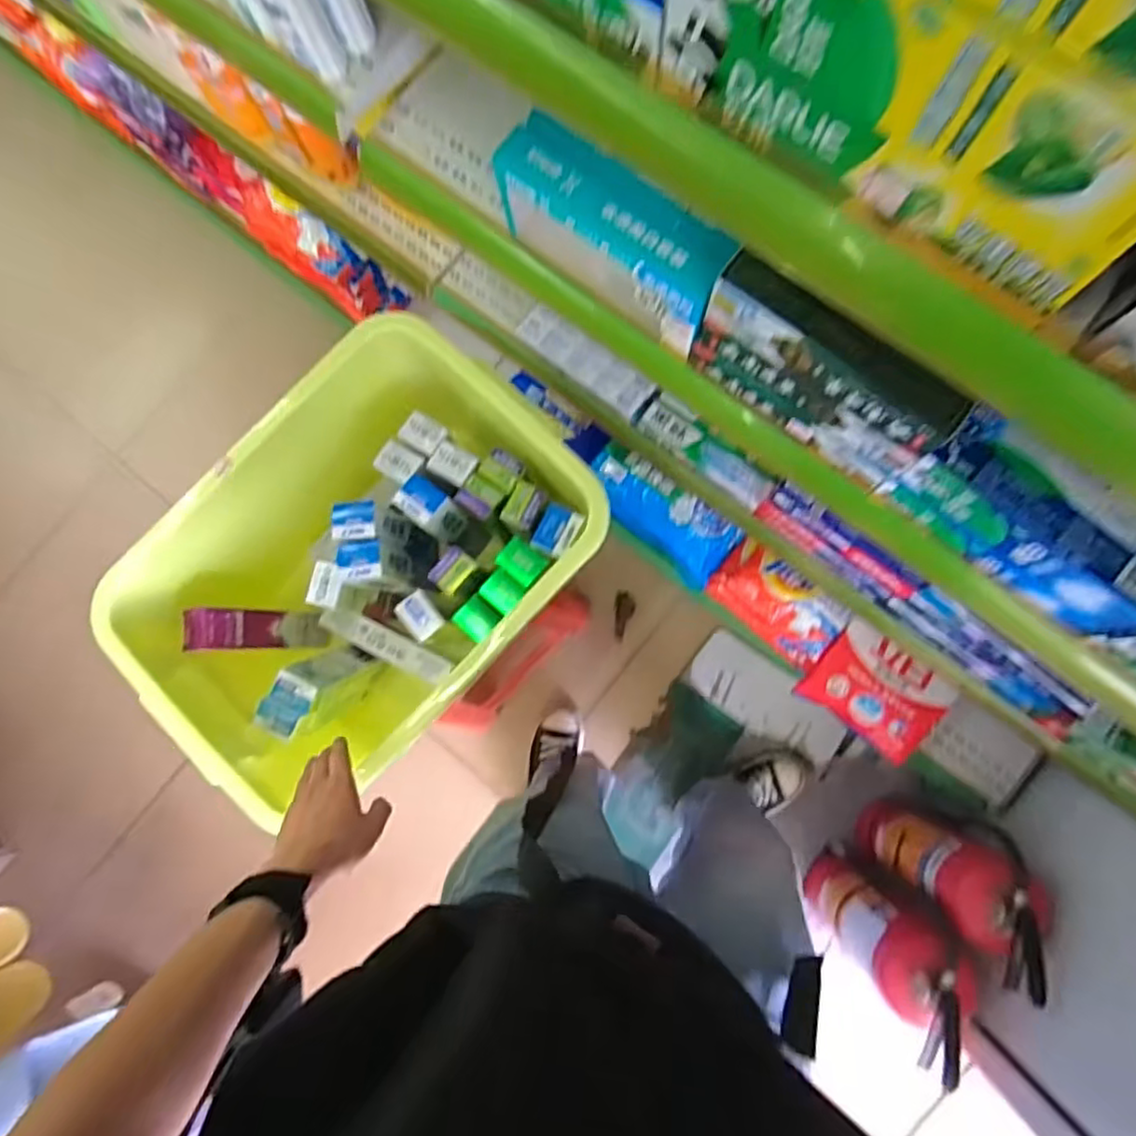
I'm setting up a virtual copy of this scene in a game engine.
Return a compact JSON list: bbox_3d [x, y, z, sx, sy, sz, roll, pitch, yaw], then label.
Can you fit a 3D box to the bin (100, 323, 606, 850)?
[{"bbox_3d":[-0.231,0.011,0.835,0.367,0.271,0.518,43,88,9],"label":"bin"}]

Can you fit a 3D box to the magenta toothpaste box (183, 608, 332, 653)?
[{"bbox_3d":[-0.396,0.080,0.874,0.031,0.191,0.049,-8,80,30],"label":"magenta toothpaste box"}]

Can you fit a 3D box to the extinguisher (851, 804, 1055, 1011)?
[{"bbox_3d":[0.610,0.477,1.078,0.141,0.465,0.164,29,86,8],"label":"extinguisher"}]

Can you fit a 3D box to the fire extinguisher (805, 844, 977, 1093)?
[{"bbox_3d":[0.495,0.573,1.045,0.132,0.451,0.127,-41,81,-1],"label":"fire extinguisher"}]

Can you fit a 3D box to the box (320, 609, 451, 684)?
[{"bbox_3d":[-0.251,0.102,0.922,0.190,0.029,0.040,25,85,8],"label":"box"}]

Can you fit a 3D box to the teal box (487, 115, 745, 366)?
[{"bbox_3d":[0.038,-0.287,0.585,0.215,0.111,0.059,36,87,9],"label":"teal box"}]

